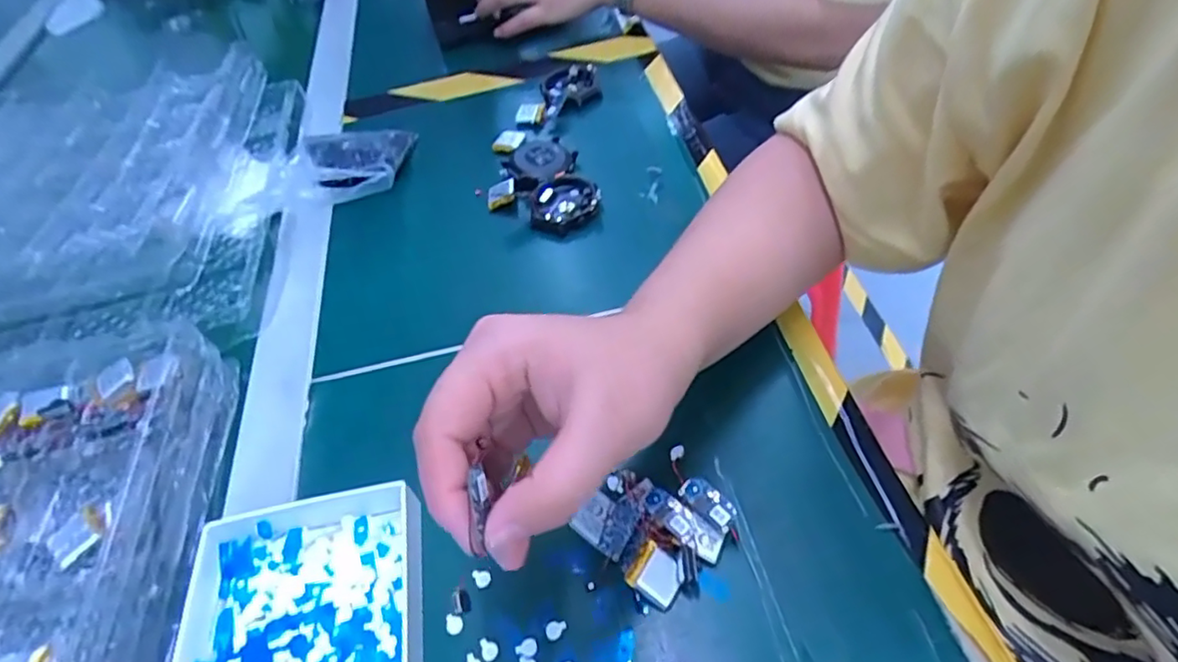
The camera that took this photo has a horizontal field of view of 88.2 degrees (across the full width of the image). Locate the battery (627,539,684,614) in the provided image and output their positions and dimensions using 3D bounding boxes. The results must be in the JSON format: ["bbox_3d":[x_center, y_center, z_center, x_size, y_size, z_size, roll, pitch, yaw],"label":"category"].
[{"bbox_3d":[0.031,0.108,0.271,0.021,0.007,0.021,24,60,23],"label":"battery"}]

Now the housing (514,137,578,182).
[{"bbox_3d":[-0.034,-0.132,0.468,0.046,0.011,0.046,-4,53,5],"label":"housing"}]

